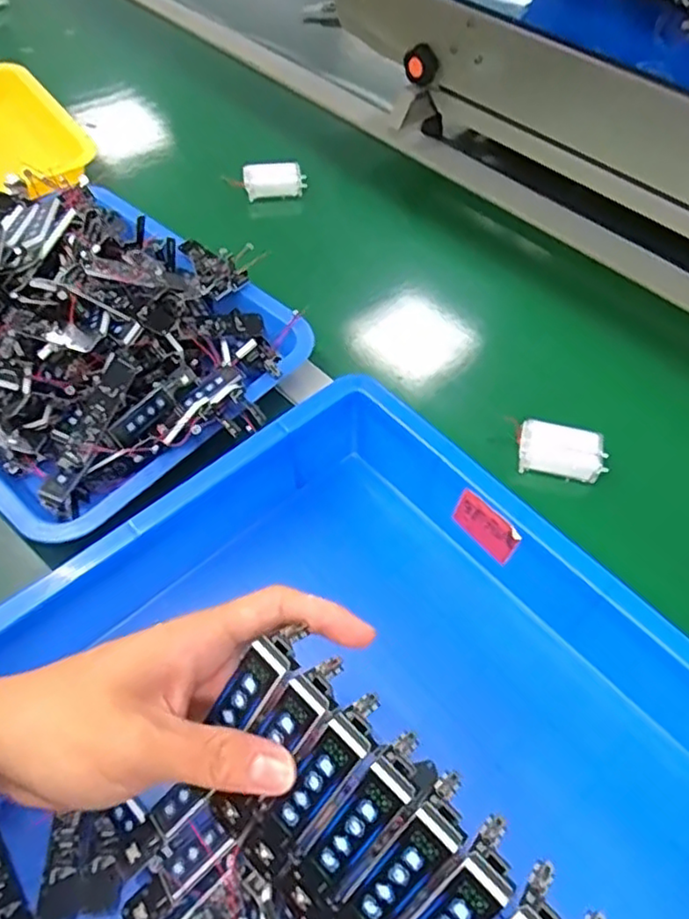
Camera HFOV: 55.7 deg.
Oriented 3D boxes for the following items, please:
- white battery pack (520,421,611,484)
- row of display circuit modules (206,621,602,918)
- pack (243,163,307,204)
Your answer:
[{"bbox_3d":[0.162,-0.005,0.486,0.062,0.014,0.041,10,55,6],"label":"white battery pack"},{"bbox_3d":[0.015,0.144,0.224,0.171,0.098,0.041,46,21,20],"label":"row of display circuit modules"},{"bbox_3d":[-0.074,-0.294,0.686,0.063,0.028,0.028,-6,55,-5],"label":"pack"}]

